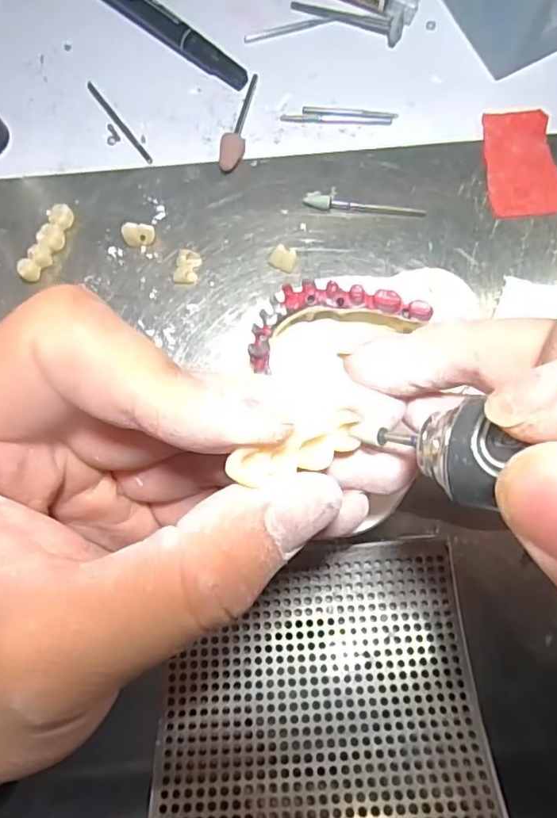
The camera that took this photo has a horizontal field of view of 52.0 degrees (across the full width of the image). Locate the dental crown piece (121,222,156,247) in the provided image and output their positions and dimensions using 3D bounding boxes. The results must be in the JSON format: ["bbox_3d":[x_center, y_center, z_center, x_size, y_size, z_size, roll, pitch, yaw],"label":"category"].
[{"bbox_3d":[-0.054,-0.067,0.220,0.012,0.008,0.007,-2,83,1],"label":"dental crown piece"}]

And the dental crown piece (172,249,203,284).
[{"bbox_3d":[-0.035,-0.054,0.219,0.008,0.005,0.013,14,83,3],"label":"dental crown piece"}]

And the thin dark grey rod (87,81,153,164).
[{"bbox_3d":[-0.065,-0.117,0.232,0.004,0.004,0.044,-38,83,-3],"label":"thin dark grey rod"}]

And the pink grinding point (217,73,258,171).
[{"bbox_3d":[-0.015,-0.115,0.227,0.009,0.007,0.044,13,83,3],"label":"pink grinding point"}]

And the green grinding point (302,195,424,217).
[{"bbox_3d":[0.033,-0.078,0.220,0.046,0.004,0.005,9,83,3],"label":"green grinding point"}]

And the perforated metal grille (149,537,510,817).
[{"bbox_3d":[0.013,0.094,0.167,0.098,0.019,0.112,-3,42,2],"label":"perforated metal grille"}]

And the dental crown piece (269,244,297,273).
[{"bbox_3d":[0.002,-0.057,0.217,0.009,0.006,0.008,19,83,4],"label":"dental crown piece"}]

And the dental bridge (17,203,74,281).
[{"bbox_3d":[-0.089,-0.064,0.221,0.008,0.010,0.032,23,84,4],"label":"dental bridge"}]

